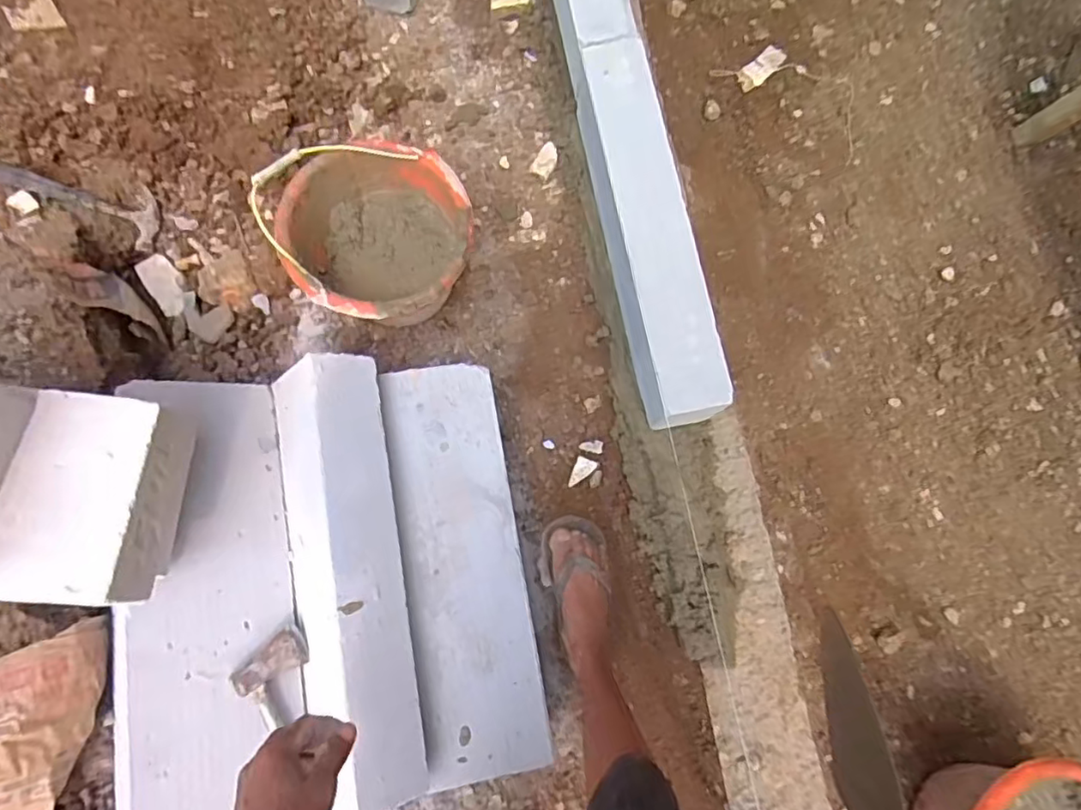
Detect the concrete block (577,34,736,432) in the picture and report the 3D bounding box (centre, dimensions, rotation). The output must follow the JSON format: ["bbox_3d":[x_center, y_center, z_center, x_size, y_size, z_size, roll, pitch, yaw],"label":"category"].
[{"bbox_3d":[0.159,-0.260,0.923,0.112,0.150,0.584,-11,79,-1],"label":"concrete block"}]

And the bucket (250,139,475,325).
[{"bbox_3d":[-0.247,-0.258,0.956,0.268,0.194,0.295,-25,80,-4],"label":"bucket"}]

